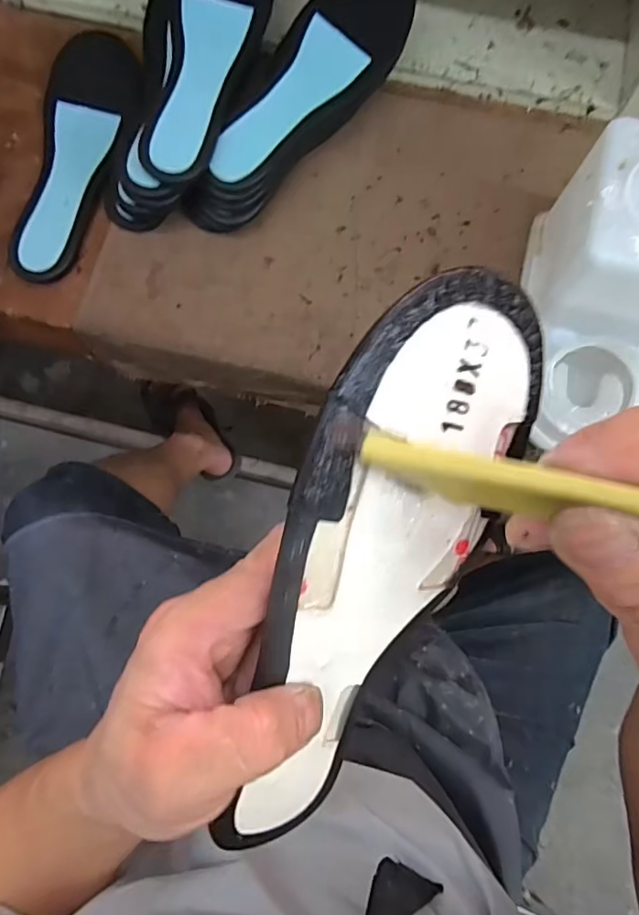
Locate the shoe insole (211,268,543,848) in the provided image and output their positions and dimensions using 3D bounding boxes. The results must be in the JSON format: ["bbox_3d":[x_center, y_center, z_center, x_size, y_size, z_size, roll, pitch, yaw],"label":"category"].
[{"bbox_3d":[0.010,0.051,0.179,0.079,0.012,0.222,14,106,-37],"label":"shoe insole"}]

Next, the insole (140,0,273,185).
[{"bbox_3d":[-0.084,-0.325,0.418,0.078,0.022,0.228,5,79,1],"label":"insole"}]

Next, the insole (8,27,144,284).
[{"bbox_3d":[-0.206,-0.266,0.463,0.079,0.013,0.242,5,79,1],"label":"insole"}]

